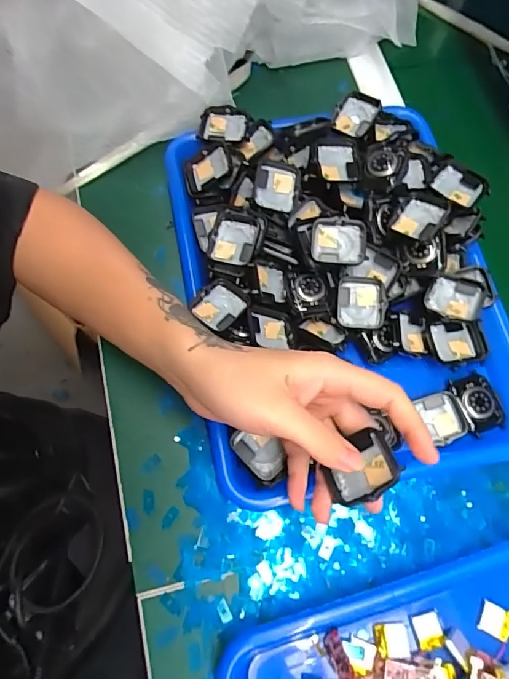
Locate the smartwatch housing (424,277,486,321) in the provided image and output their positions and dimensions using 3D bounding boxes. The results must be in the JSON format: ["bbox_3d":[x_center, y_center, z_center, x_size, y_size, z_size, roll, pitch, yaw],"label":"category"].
[{"bbox_3d":[0.164,-0.033,0.370,0.043,0.013,0.036,21,71,6],"label":"smartwatch housing"}]

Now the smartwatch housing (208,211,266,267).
[{"bbox_3d":[-0.015,-0.081,0.366,0.040,0.014,0.044,12,70,3],"label":"smartwatch housing"}]

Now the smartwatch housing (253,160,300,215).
[{"bbox_3d":[0.019,-0.126,0.373,0.036,0.014,0.040,5,70,0],"label":"smartwatch housing"}]

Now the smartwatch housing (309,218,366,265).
[{"bbox_3d":[0.067,-0.077,0.362,0.042,0.015,0.037,4,70,0],"label":"smartwatch housing"}]

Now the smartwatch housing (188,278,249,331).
[{"bbox_3d":[-0.025,-0.029,0.359,0.038,0.012,0.035,36,73,11],"label":"smartwatch housing"}]

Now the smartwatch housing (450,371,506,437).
[{"bbox_3d":[0.180,0.051,0.364,0.032,0.010,0.046,-16,72,-7],"label":"smartwatch housing"}]

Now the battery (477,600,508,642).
[{"bbox_3d":[0.168,0.195,0.315,0.022,0.004,0.020,24,71,7],"label":"battery"}]

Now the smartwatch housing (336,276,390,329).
[{"bbox_3d":[0.085,-0.029,0.363,0.037,0.012,0.040,3,70,-1],"label":"smartwatch housing"}]

